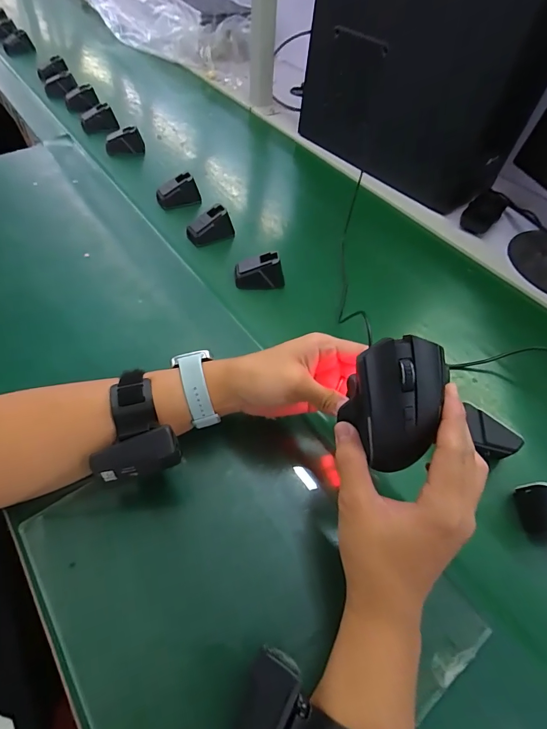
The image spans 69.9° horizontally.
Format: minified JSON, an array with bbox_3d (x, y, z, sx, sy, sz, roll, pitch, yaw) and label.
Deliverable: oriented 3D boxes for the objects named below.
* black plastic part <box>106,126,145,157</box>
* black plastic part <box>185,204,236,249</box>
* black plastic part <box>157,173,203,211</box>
[{"bbox_3d":[-0.282,-0.423,0.740,0.068,0.044,0.023,-9,54,-11],"label":"black plastic part"},{"bbox_3d":[-0.095,-0.206,0.592,0.066,0.042,0.034,-20,57,-19],"label":"black plastic part"},{"bbox_3d":[-0.159,-0.288,0.651,0.068,0.049,0.024,-17,56,-17],"label":"black plastic part"}]

